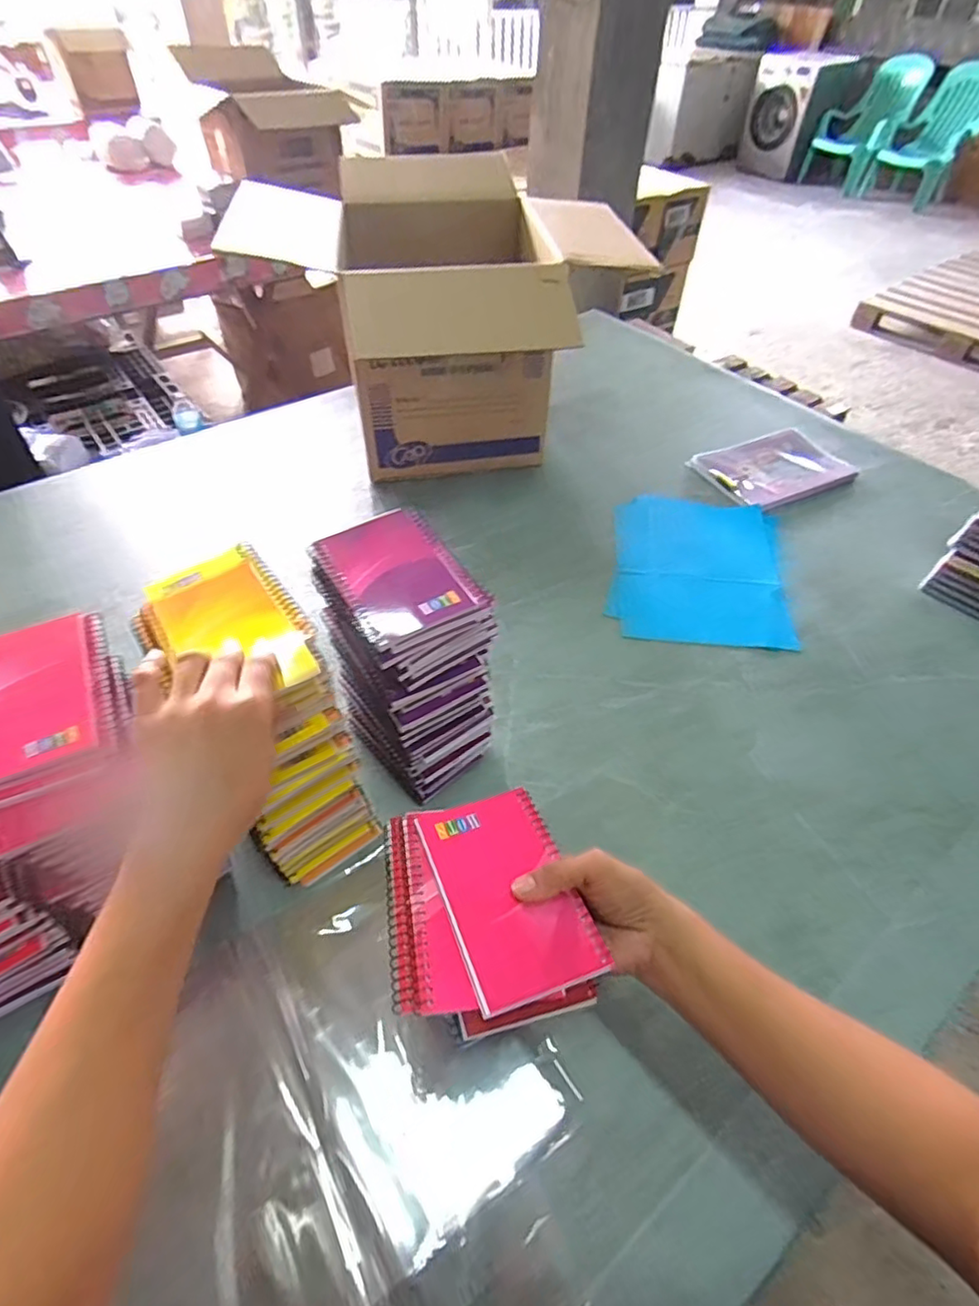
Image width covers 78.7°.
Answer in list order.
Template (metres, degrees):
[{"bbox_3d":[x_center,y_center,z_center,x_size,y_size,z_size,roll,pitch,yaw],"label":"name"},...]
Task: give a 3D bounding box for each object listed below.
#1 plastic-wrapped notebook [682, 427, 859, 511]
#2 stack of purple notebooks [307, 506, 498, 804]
[{"bbox_3d":[0.448,-0.288,0.933,0.213,0.024,0.138,-22,62,-16],"label":"plastic-wrapped notebook"},{"bbox_3d":[-0.072,0.017,0.536,0.102,0.241,0.131,-27,56,-22],"label":"stack of purple notebooks"}]

